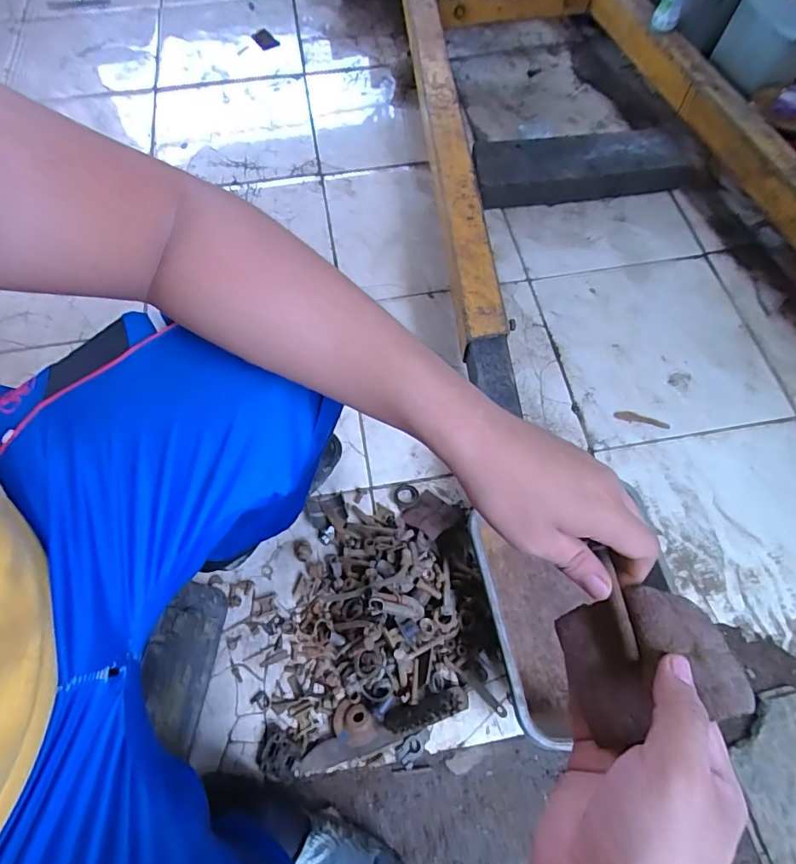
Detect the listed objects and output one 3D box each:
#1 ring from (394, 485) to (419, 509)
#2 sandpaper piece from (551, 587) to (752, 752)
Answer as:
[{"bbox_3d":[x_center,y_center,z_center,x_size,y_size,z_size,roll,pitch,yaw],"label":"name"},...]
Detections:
[{"bbox_3d":[0.016,0.113,0.842,0.042,0.009,0.042,-1,65,2],"label":"ring"},{"bbox_3d":[0.148,0.135,0.287,0.088,0.022,0.074,-27,45,15],"label":"sandpaper piece"}]

